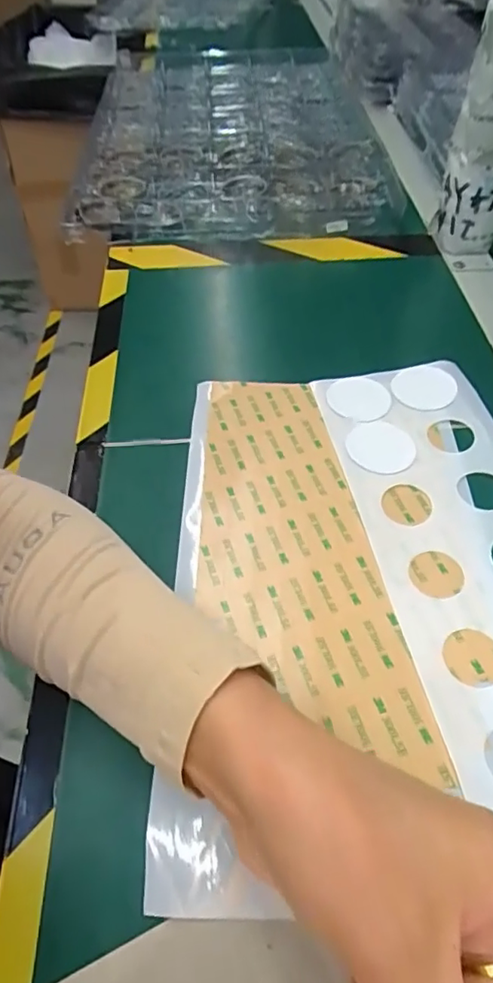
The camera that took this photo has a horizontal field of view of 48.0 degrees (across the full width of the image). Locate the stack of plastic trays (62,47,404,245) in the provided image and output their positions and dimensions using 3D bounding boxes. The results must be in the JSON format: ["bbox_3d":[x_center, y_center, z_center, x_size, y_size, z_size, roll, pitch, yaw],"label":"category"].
[{"bbox_3d":[-0.020,-0.441,0.667,0.318,0.034,0.480,-2,51,-1],"label":"stack of plastic trays"}]

